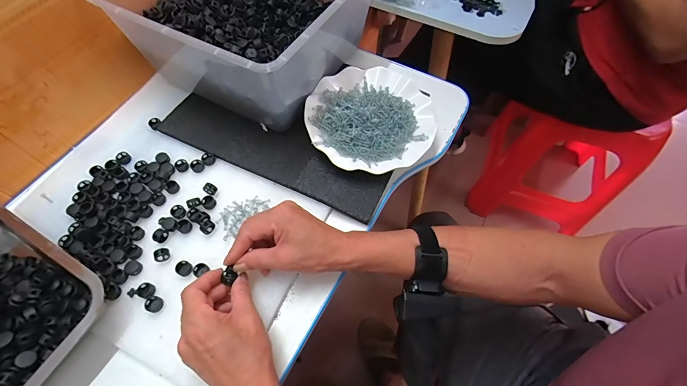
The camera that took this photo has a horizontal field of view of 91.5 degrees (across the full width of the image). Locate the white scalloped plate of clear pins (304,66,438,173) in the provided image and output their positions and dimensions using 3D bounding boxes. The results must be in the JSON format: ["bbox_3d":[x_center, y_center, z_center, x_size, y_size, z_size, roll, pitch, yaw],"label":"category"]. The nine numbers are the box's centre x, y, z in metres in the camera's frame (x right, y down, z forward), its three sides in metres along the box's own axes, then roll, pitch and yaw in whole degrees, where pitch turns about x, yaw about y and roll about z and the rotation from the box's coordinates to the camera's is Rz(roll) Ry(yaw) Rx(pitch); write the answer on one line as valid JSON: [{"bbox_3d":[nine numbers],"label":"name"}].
[{"bbox_3d":[0.043,-0.112,0.485,0.188,0.028,0.176,0,61,0],"label":"white scalloped plate of clear pins"}]

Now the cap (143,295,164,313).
[{"bbox_3d":[-0.215,0.125,0.378,0.019,0.006,0.017,33,66,17],"label":"cap"}]

